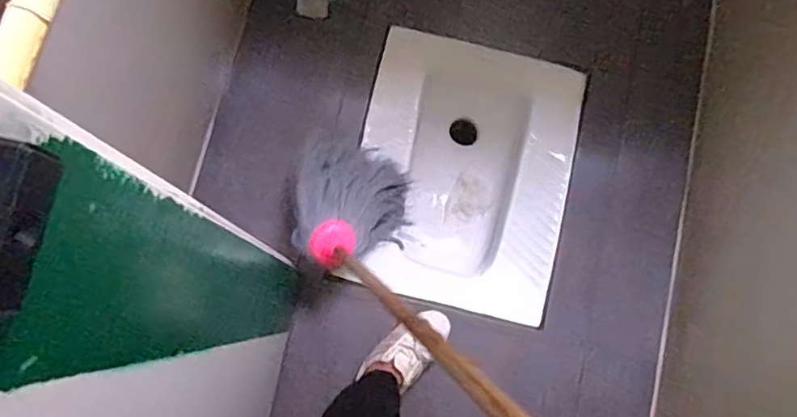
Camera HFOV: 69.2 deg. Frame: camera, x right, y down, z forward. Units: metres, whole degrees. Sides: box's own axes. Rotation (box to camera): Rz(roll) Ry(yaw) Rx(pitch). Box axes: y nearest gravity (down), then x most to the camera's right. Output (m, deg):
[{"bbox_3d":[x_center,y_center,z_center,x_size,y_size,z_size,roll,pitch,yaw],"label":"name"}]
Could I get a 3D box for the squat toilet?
[{"bbox_3d":[0.141,-0.078,1.343,0.458,0.183,0.604,13,79,1],"label":"squat toilet"}]

